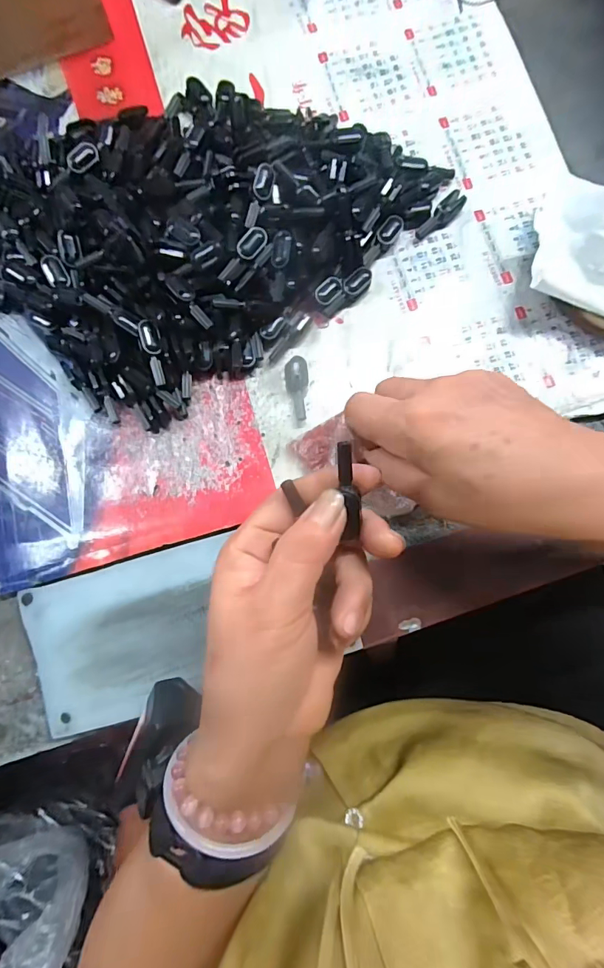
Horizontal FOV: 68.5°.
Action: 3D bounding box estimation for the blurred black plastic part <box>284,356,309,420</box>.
[{"bbox_3d":[-0.003,-0.065,0.302,0.015,0.010,0.042,-2,81,0],"label":"blurred black plastic part"}]

